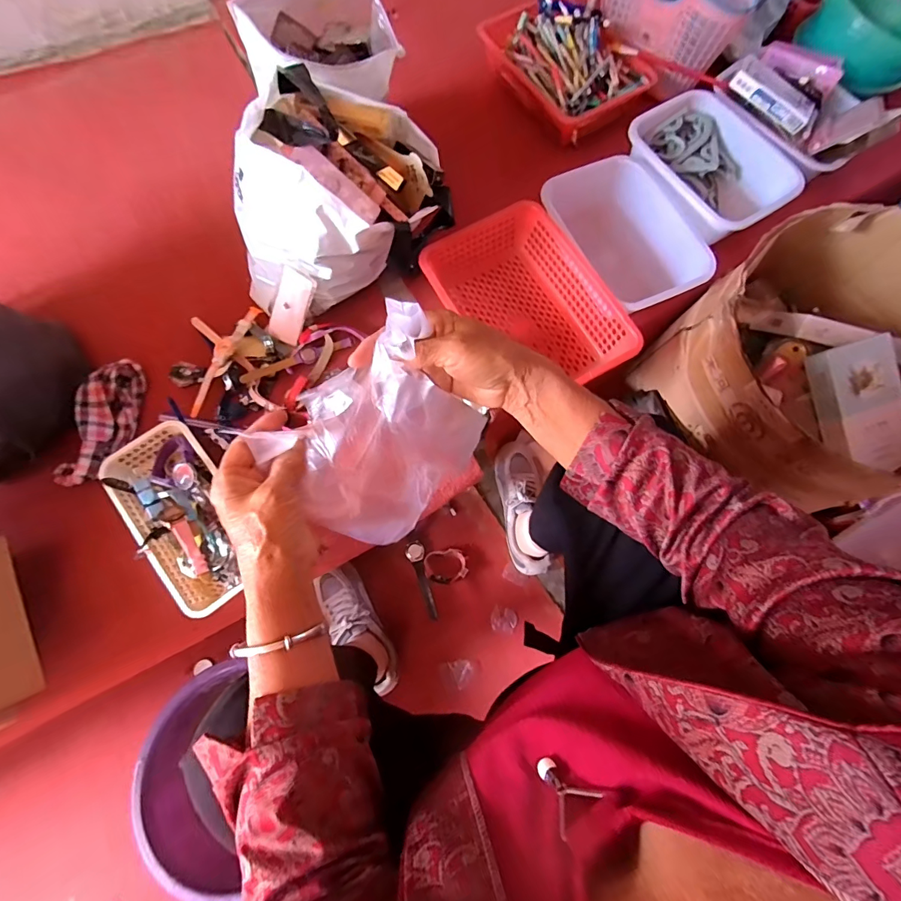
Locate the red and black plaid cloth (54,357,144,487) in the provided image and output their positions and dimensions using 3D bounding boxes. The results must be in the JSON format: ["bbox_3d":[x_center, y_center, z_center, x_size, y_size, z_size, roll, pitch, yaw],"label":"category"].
[{"bbox_3d":[-0.529,-0.046,0.631,0.078,0.045,0.203,5,72,0],"label":"red and black plaid cloth"}]

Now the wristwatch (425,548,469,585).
[{"bbox_3d":[-0.006,0.210,0.755,0.079,0.032,0.058,-10,73,-5],"label":"wristwatch"}]

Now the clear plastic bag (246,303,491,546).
[{"bbox_3d":[-0.060,0.001,0.352,0.108,0.182,0.158,39,75,10],"label":"clear plastic bag"}]

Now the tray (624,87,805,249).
[{"bbox_3d":[0.475,-0.523,0.784,0.253,0.077,0.289,-28,75,-10],"label":"tray"}]

